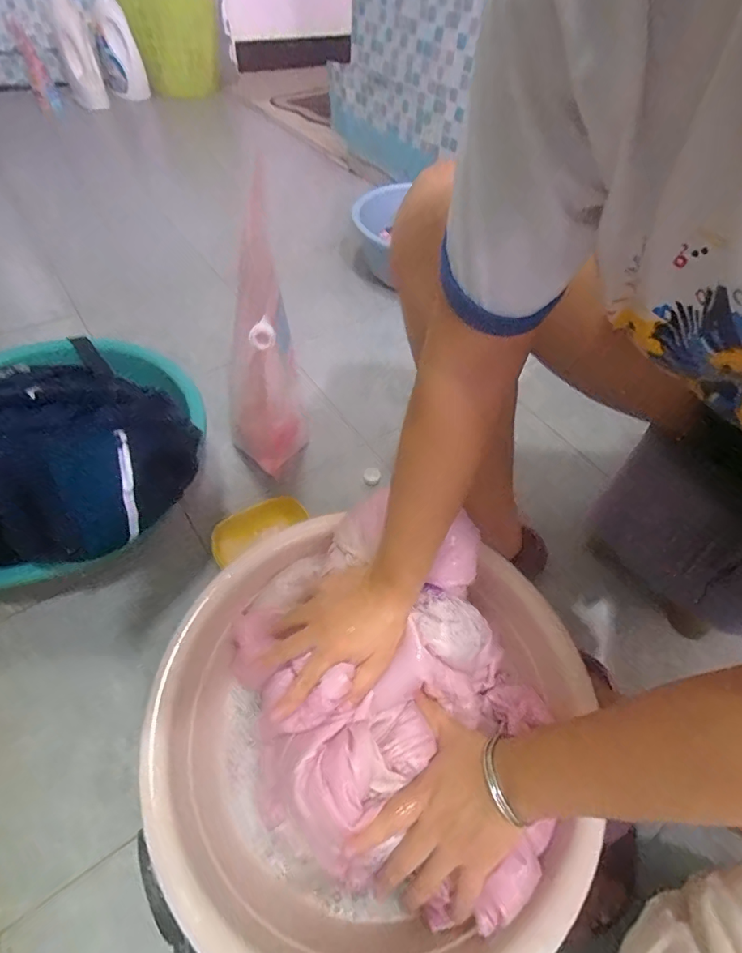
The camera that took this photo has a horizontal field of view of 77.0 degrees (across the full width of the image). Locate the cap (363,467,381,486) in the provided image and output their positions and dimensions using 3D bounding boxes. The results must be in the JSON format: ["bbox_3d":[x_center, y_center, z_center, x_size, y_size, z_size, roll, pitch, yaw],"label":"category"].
[{"bbox_3d":[0.001,0.001,0.740,0.026,0.015,0.029,6,52,1],"label":"cap"}]

